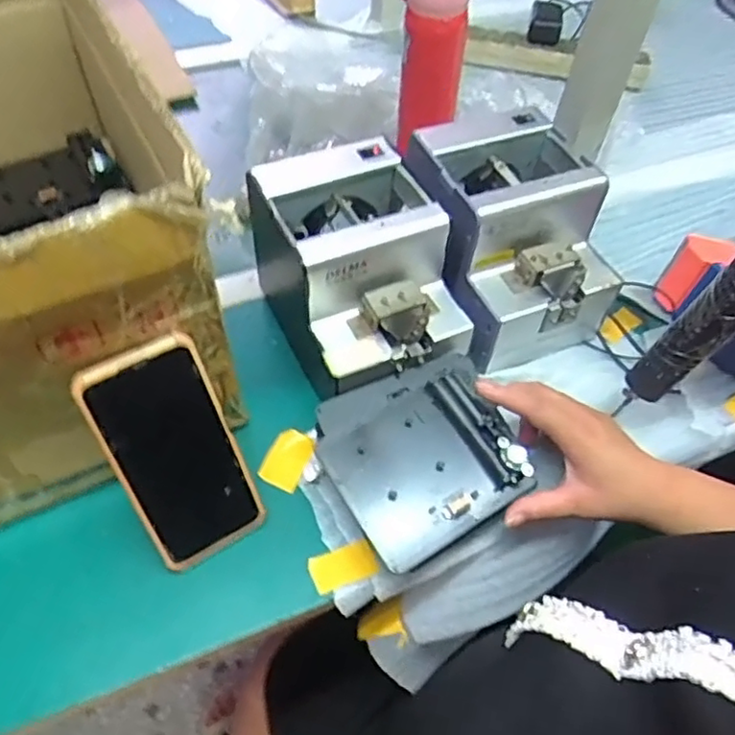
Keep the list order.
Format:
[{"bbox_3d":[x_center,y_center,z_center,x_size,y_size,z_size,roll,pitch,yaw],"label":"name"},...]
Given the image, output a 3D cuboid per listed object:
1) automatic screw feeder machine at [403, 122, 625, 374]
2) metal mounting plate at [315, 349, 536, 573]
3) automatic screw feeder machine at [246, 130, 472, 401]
[{"bbox_3d":[0.123,-0.112,0.567,0.148,0.131,0.175,-17,56,-15],"label":"automatic screw feeder machine"},{"bbox_3d":[0.043,0.063,0.487,0.139,0.046,0.130,-24,58,-20],"label":"metal mounting plate"},{"bbox_3d":[-0.008,-0.079,0.533,0.126,0.125,0.180,-20,57,-18],"label":"automatic screw feeder machine"}]

